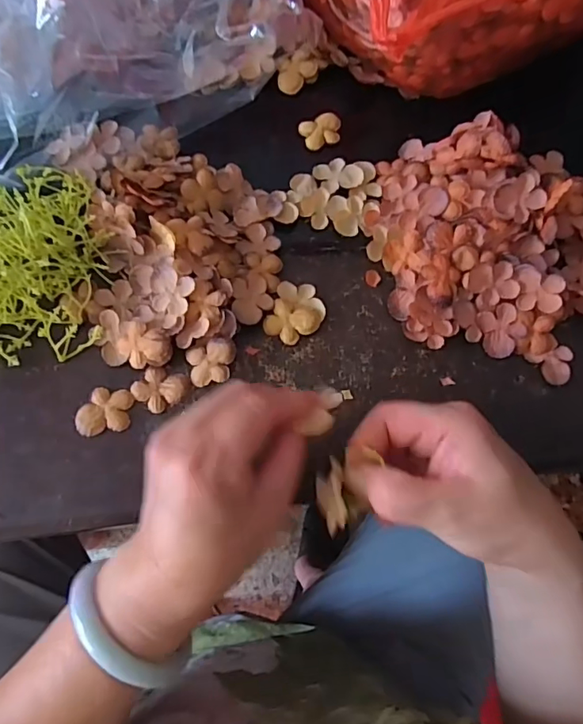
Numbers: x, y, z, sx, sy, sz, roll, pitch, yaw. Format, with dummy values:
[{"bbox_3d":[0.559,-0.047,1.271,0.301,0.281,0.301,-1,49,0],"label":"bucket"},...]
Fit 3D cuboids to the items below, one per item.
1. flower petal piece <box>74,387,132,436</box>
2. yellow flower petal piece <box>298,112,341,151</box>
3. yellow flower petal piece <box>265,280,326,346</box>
[{"bbox_3d":[-0.125,0.033,0.334,0.034,0.004,0.032,2,71,2],"label":"flower petal piece"},{"bbox_3d":[0.026,-0.191,0.415,0.034,0.006,0.028,-26,73,-7],"label":"yellow flower petal piece"},{"bbox_3d":[0.004,-0.035,0.363,0.037,0.009,0.047,20,73,8],"label":"yellow flower petal piece"}]

